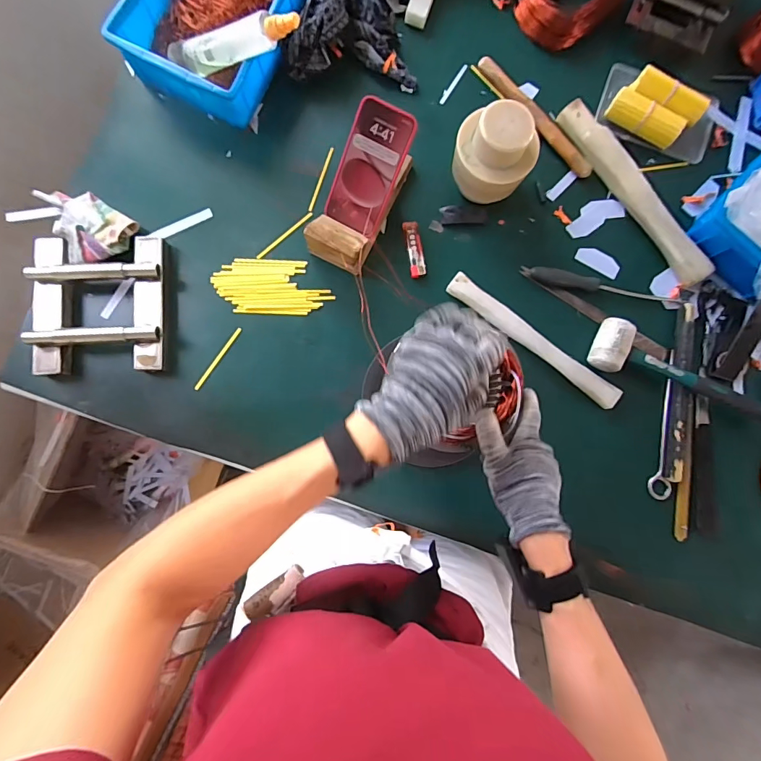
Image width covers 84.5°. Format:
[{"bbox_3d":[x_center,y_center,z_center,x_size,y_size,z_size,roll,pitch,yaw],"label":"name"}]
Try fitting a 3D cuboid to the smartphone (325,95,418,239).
[{"bbox_3d":[-0.017,-0.293,0.582,0.086,0.008,0.160,26,117,0],"label":"smartphone"}]

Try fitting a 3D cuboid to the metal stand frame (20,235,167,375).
[{"bbox_3d":[-0.400,-0.109,0.600,0.179,0.055,0.195,-2,84,-2],"label":"metal stand frame"}]

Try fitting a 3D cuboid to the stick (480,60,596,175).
[{"bbox_3d":[0.240,-0.413,0.658,0.024,0.025,0.246,-40,87,-5],"label":"stick"}]

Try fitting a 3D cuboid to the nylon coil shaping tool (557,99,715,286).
[{"bbox_3d":[0.382,-0.284,0.637,0.033,0.036,0.328,-34,86,-5],"label":"nylon coil shaping tool"}]

